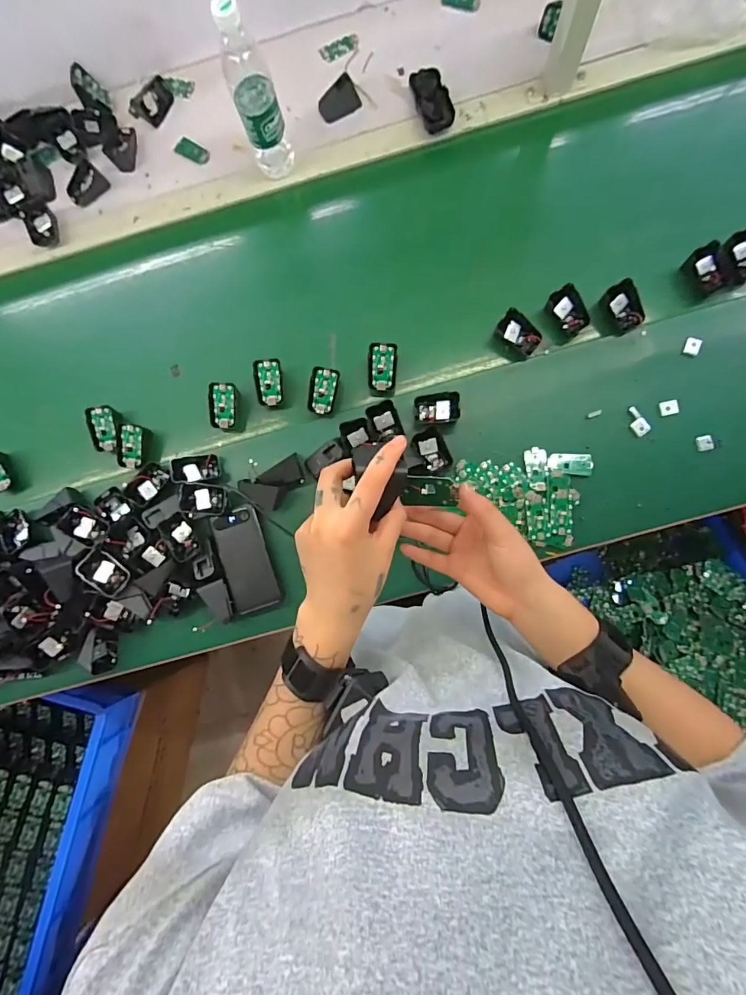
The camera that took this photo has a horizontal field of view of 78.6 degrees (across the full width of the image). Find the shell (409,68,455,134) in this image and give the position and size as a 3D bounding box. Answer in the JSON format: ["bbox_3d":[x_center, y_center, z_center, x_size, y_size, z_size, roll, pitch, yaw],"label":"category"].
[{"bbox_3d":[0.096,-0.645,0.745,0.050,0.030,0.100,-23,83,1],"label":"shell"}]

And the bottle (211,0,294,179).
[{"bbox_3d":[-0.170,-0.580,0.666,0.064,0.228,0.062,-21,83,1],"label":"bottle"}]

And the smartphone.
[{"bbox_3d":[-0.188,0.093,0.678,0.069,0.011,0.150,-17,92,-7],"label":"smartphone"}]

